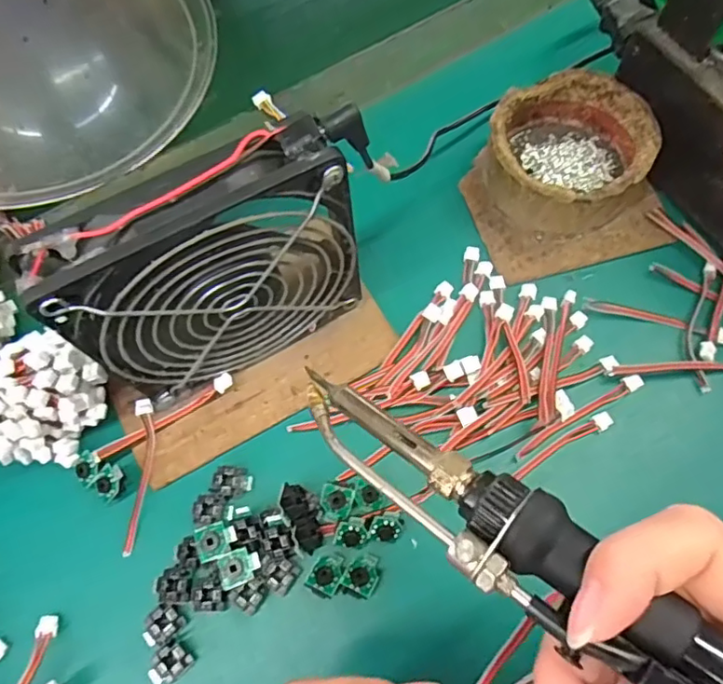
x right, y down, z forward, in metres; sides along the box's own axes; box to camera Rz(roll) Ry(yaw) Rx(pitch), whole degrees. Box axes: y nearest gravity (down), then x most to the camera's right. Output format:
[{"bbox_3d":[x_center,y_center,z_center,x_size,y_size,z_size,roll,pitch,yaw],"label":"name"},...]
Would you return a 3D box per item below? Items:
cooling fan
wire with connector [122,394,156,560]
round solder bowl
[{"bbox_3d":[-0.056,-0.026,0.247,0.123,0.126,0.026,-28,70,-8],"label":"cooling fan"},{"bbox_3d":[-0.108,0.064,0.277,0.010,0.008,0.073,-1,69,2],"label":"wire with connector"},{"bbox_3d":[0.112,-0.105,0.315,0.082,0.041,0.078,-1,69,2],"label":"round solder bowl"}]

